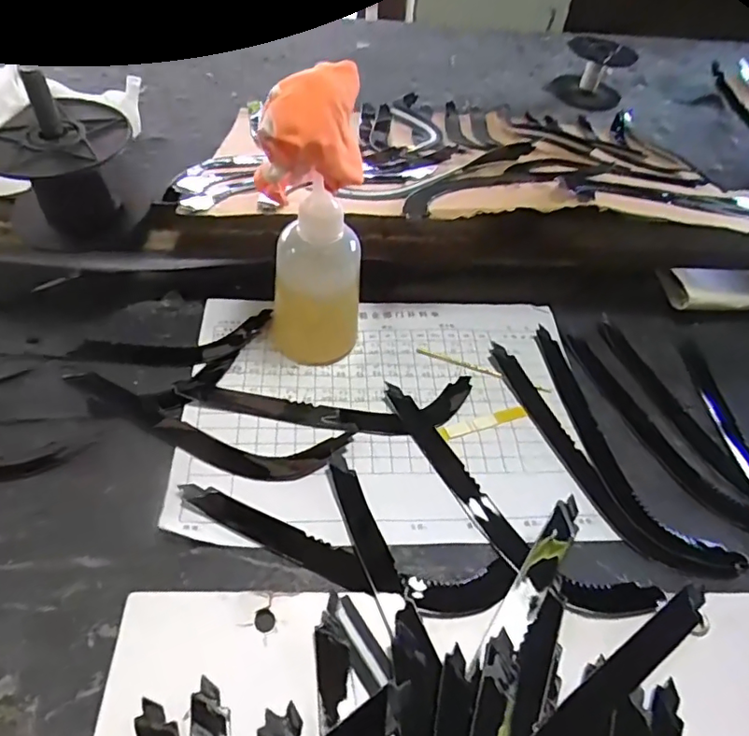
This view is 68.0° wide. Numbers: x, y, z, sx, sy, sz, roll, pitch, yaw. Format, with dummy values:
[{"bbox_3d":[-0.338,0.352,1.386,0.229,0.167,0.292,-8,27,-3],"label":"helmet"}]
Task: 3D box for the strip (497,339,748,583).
[{"bbox_3d":[0.140,0.060,0.377,0.037,0.008,0.208,-23,64,-22],"label":"strip"}]

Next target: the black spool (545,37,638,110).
[{"bbox_3d":[0.289,-0.394,0.734,0.090,0.060,0.101,26,57,8],"label":"black spool"}]

